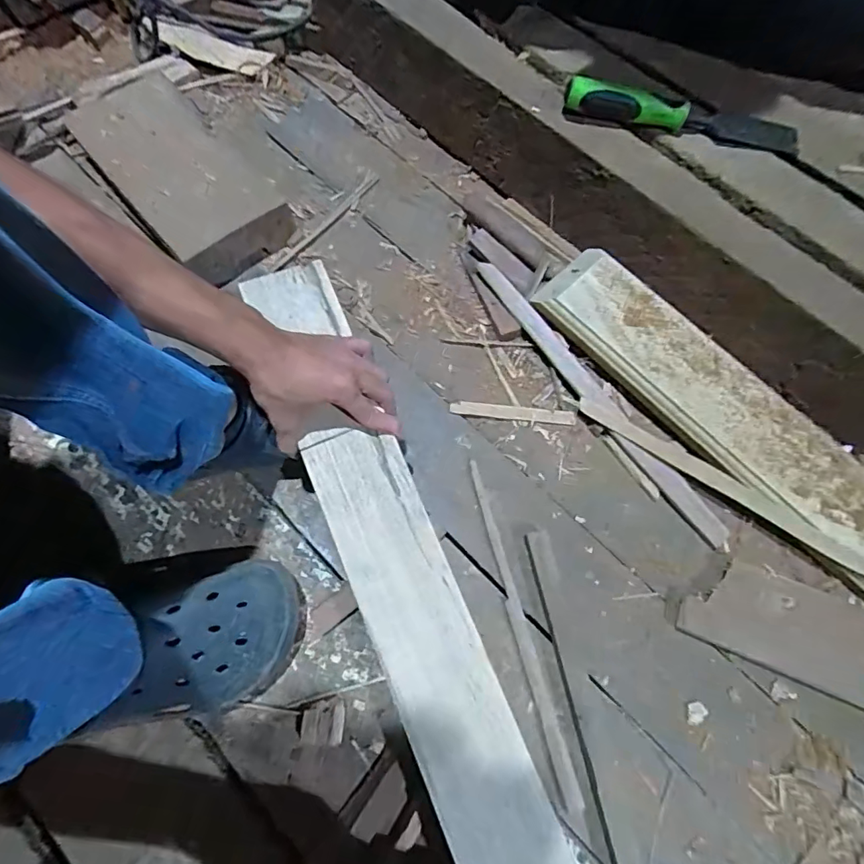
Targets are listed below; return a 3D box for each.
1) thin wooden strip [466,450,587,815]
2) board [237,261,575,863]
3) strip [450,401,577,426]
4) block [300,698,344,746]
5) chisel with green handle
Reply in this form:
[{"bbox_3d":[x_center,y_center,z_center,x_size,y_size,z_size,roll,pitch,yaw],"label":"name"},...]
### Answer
[{"bbox_3d":[0.084,0.184,0.471,0.015,0.004,0.322,-14,72,-5],"label":"thin wooden strip"},{"bbox_3d":[-0.006,0.173,0.405,0.087,0.018,0.720,-22,78,-8],"label":"board"},{"bbox_3d":[0.091,-0.022,0.543,0.138,0.005,0.017,5,71,1],"label":"strip"},{"bbox_3d":[-0.100,0.263,0.439,0.038,0.013,0.037,2,71,0],"label":"block"},{"bbox_3d":[0.266,-0.342,0.511,0.244,0.032,0.042,13,74,3],"label":"chisel with green handle"}]

